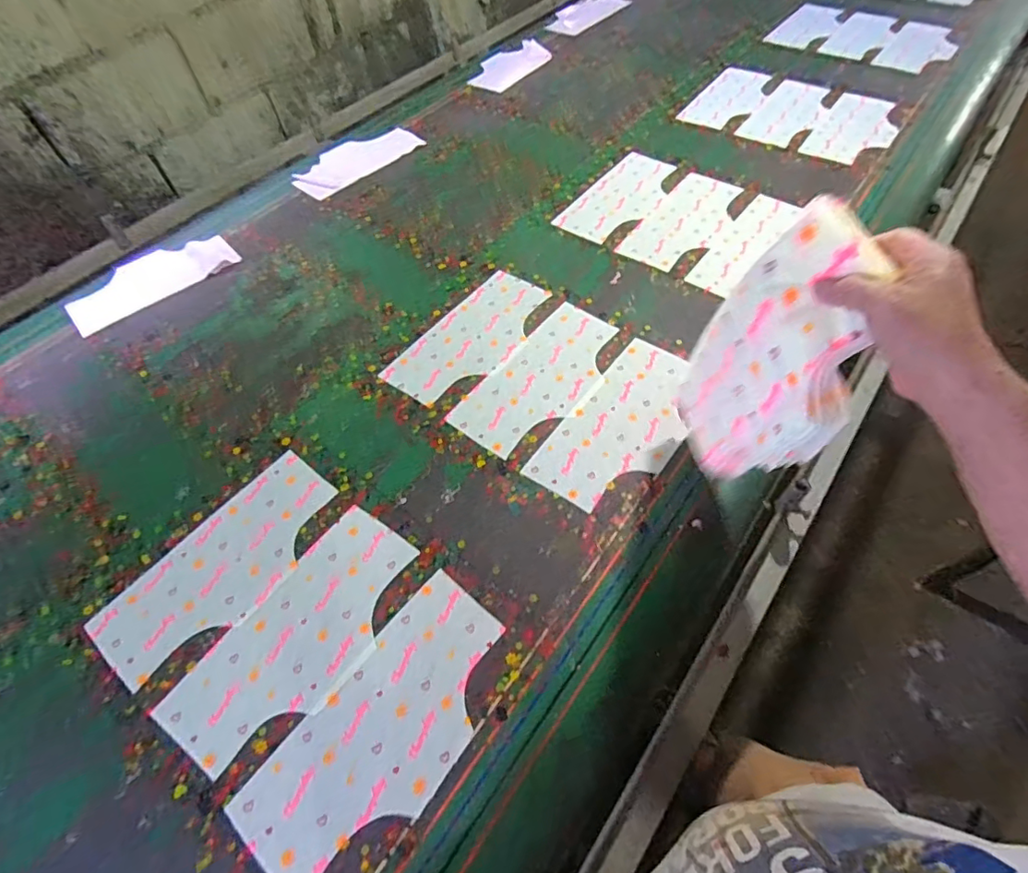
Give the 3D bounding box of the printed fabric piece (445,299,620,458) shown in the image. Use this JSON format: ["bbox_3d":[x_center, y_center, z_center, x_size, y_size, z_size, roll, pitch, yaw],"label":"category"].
[{"bbox_3d":[0.046,-0.094,0.821,0.140,0.005,0.306,33,64,22],"label":"printed fabric piece"}]

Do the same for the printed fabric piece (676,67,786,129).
[{"bbox_3d":[0.533,-0.836,1.291,0.161,0.008,0.299,32,66,27],"label":"printed fabric piece"}]

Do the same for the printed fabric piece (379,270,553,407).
[{"bbox_3d":[-0.067,-0.168,0.876,0.146,0.008,0.305,33,64,22],"label":"printed fabric piece"}]

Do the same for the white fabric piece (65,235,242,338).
[{"bbox_3d":[-0.691,-0.309,0.999,0.295,0.013,0.153,-35,62,-19],"label":"white fabric piece"}]

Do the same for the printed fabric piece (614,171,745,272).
[{"bbox_3d":[0.338,-0.424,1.023,0.142,0.007,0.319,30,63,20],"label":"printed fabric piece"}]

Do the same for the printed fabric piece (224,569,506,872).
[{"bbox_3d":[-0.133,0.308,0.558,0.148,0.006,0.308,34,64,22],"label":"printed fabric piece"}]

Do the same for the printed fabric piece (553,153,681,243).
[{"bbox_3d":[0.221,-0.494,1.080,0.140,0.011,0.312,30,63,20],"label":"printed fabric piece"}]

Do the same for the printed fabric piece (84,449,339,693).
[{"bbox_3d":[-0.369,0.161,0.672,0.147,0.009,0.309,31,63,21],"label":"printed fabric piece"}]

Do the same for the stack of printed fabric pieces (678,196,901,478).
[{"bbox_3d":[0.249,-0.055,0.529,0.046,0.301,0.169,-12,69,-13],"label":"stack of printed fabric pieces"}]

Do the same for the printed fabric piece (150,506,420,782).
[{"bbox_3d":[-0.248,0.234,0.620,0.148,0.009,0.305,31,63,21],"label":"printed fabric piece"}]

